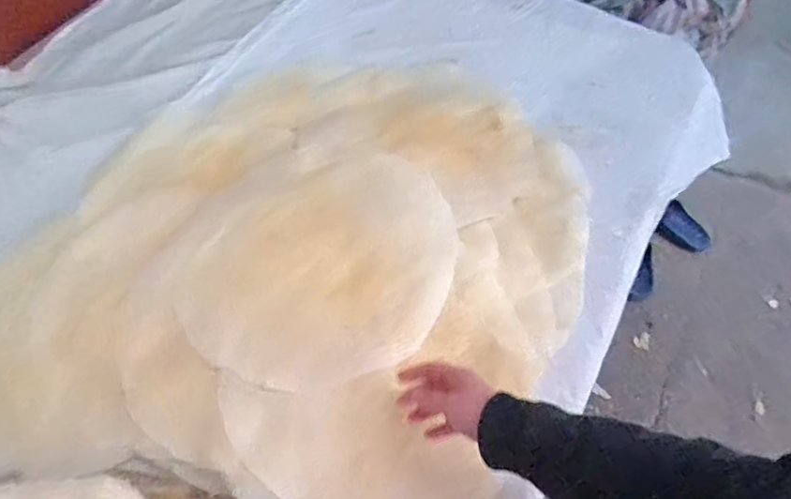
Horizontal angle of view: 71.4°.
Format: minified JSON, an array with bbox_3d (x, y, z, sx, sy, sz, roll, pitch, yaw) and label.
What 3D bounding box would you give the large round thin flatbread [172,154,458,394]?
[{"bbox_3d":[-0.090,0.020,0.695,0.344,0.019,0.288,-19,62,-14],"label":"large round thin flatbread"}]

